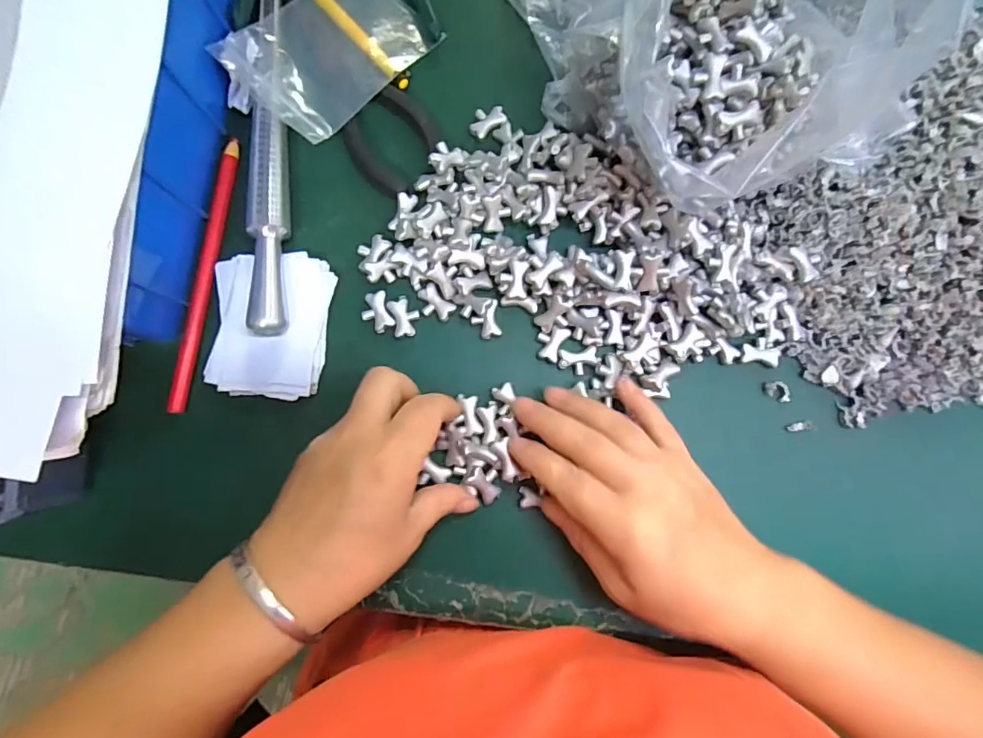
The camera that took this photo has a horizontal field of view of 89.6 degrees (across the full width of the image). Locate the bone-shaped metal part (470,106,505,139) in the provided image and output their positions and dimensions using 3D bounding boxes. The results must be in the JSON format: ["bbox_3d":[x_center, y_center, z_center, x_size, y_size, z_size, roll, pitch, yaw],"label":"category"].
[{"bbox_3d":[-0.001,-0.158,0.315,0.025,0.004,0.012,-41,87,-5],"label":"bone-shaped metal part"}]

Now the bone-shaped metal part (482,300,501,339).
[{"bbox_3d":[0.000,-0.030,0.300,0.011,0.008,0.023,0,100,-2],"label":"bone-shaped metal part"}]

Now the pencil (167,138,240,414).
[{"bbox_3d":[-0.171,-0.057,0.297,0.010,0.005,0.165,9,84,-1],"label":"pencil"}]

